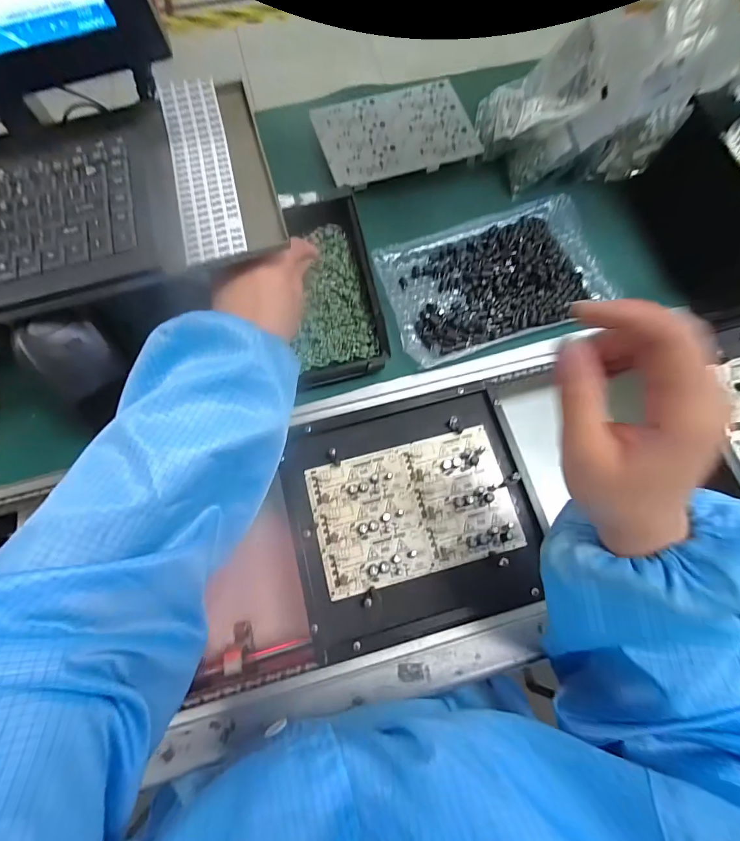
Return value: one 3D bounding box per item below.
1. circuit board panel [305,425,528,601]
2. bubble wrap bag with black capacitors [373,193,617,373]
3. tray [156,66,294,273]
[{"bbox_3d":[0.046,0.091,0.405,0.204,0.009,0.133,-15,71,-3],"label":"circuit board panel"},{"bbox_3d":[0.155,-0.178,0.477,0.267,0.026,0.169,-20,72,-6],"label":"bubble wrap bag with black capacitors"},{"bbox_3d":[-0.131,-0.226,0.331,0.082,0.023,0.202,-14,72,-4],"label":"tray"}]

